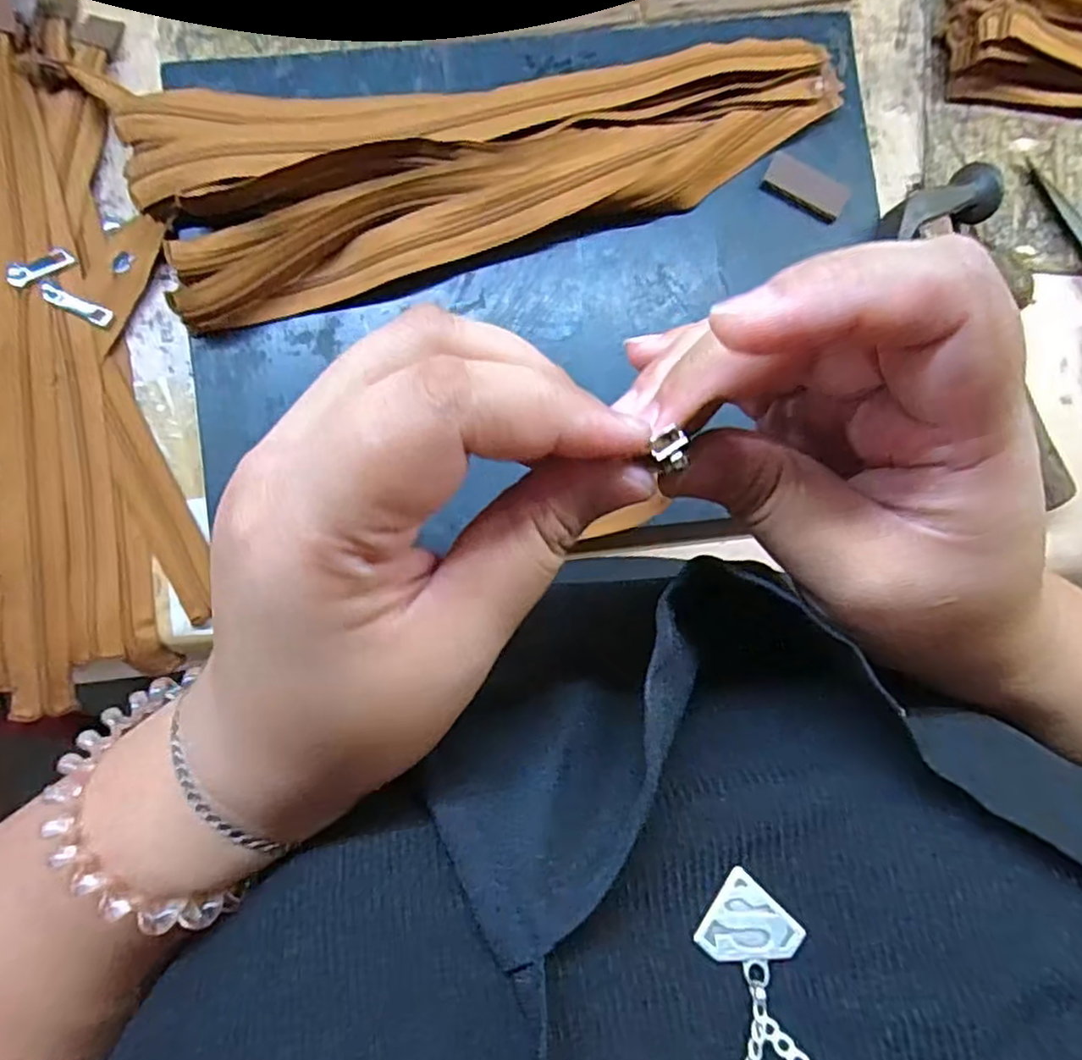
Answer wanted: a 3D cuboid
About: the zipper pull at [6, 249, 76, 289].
[{"bbox_3d":[-0.281,-0.148,0.370,0.035,0.005,0.011,-41,96,-25],"label":"zipper pull"}]

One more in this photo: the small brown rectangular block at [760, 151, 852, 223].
[{"bbox_3d":[0.156,-0.201,0.385,0.050,0.004,0.025,24,85,-2],"label":"small brown rectangular block"}]

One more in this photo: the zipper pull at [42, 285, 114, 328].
[{"bbox_3d":[-0.263,-0.127,0.372,0.036,0.004,0.010,24,72,-14],"label":"zipper pull"}]

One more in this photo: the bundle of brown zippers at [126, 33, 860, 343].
[{"bbox_3d":[-0.025,-0.220,0.364,0.385,0.030,0.128,-16,88,-5],"label":"bundle of brown zippers"}]

